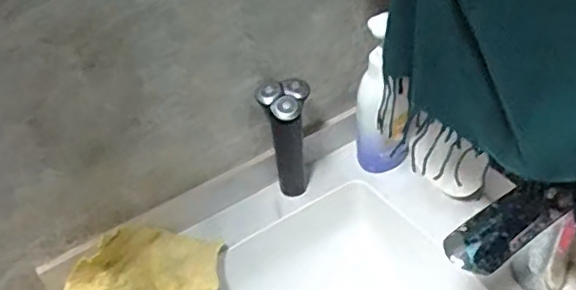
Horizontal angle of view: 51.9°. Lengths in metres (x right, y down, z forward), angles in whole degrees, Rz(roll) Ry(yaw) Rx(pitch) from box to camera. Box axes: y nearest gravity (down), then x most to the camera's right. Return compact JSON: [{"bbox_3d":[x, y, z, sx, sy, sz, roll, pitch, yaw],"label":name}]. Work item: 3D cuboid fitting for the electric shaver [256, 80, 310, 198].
[{"bbox_3d":[0.000,-0.006,0.708,0.054,0.160,0.053,-3,44,3],"label":"electric shaver"}]

